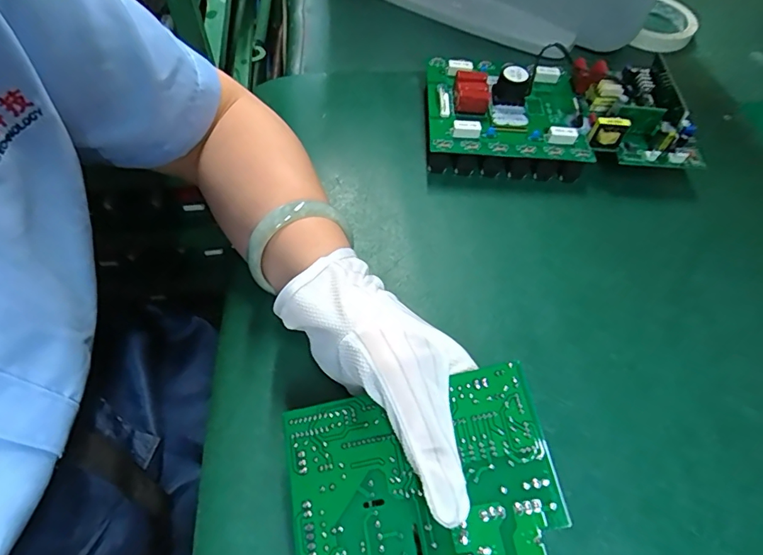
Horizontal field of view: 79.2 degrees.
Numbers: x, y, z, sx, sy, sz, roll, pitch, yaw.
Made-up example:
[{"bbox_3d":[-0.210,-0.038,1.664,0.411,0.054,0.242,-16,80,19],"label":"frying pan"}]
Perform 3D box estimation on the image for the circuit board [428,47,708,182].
[{"bbox_3d":[0.156,-0.150,0.420,0.233,0.056,0.129,0,58,-4],"label":"circuit board"}]

